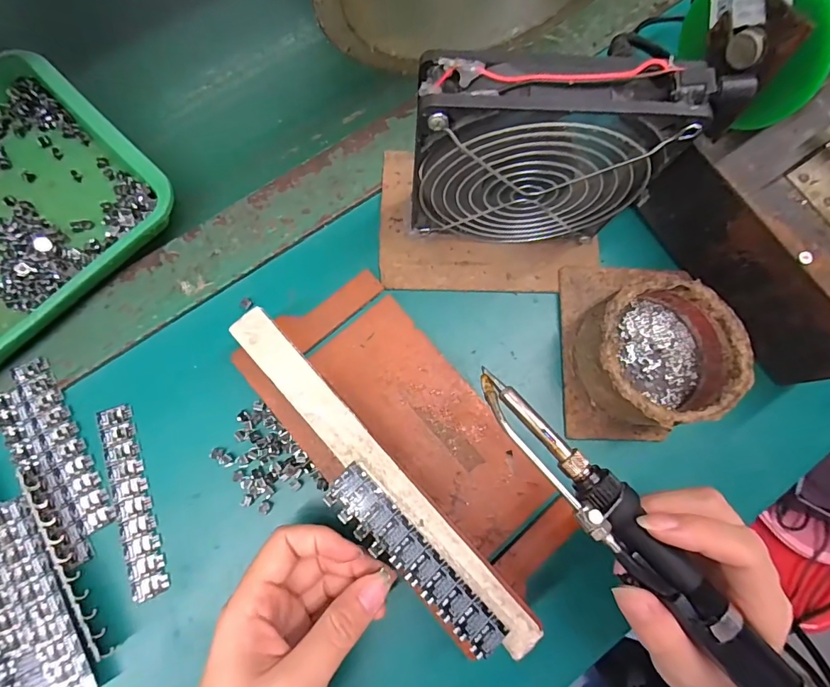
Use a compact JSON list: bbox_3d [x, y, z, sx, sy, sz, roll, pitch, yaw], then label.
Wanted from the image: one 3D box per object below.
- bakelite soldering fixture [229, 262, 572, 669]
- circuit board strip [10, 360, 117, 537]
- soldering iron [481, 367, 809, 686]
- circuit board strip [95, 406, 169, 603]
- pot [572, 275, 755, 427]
[{"bbox_3d":[-0.002,0.054,0.242,0.098,0.041,0.214,-39,82,-9],"label":"bakelite soldering fixture"},{"bbox_3d":[-0.206,0.059,0.253,0.020,0.005,0.107,-30,81,-7],"label":"circuit board strip"},{"bbox_3d":[0.102,0.090,0.186,0.025,0.018,0.204,-41,79,-9],"label":"soldering iron"},{"bbox_3d":[-0.163,0.089,0.250,0.020,0.004,0.108,-19,79,-5],"label":"circuit board strip"},{"bbox_3d":[0.141,0.006,0.256,0.084,0.044,0.078,0,78,-1],"label":"pot"}]

